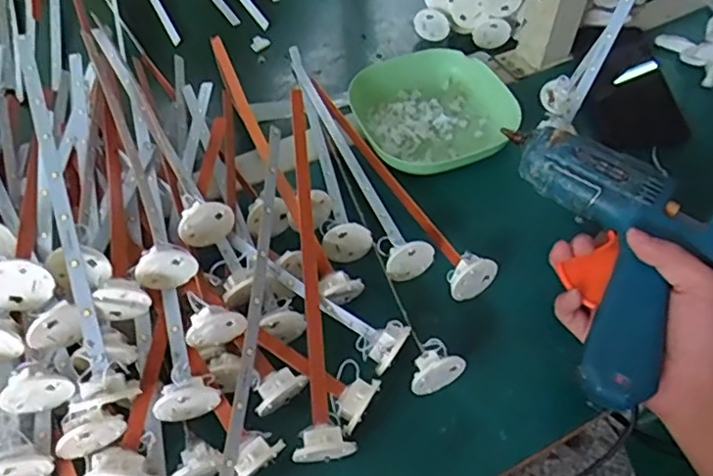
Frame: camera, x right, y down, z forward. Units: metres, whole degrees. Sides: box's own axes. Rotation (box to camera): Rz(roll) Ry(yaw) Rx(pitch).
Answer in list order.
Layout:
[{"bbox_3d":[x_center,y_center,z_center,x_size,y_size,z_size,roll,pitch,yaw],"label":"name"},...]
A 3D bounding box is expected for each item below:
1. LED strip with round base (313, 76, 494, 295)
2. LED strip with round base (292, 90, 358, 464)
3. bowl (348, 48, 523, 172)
[{"bbox_3d":[0.027,-0.066,0.508,0.033,0.032,0.274,-22,56,-14],"label":"LED strip with round base"},{"bbox_3d":[-0.033,0.014,0.430,0.030,0.056,0.282,-6,54,-2],"label":"LED strip with round base"},{"bbox_3d":[0.070,-0.113,0.542,0.136,0.032,0.135,-1,54,1],"label":"bowl"}]

